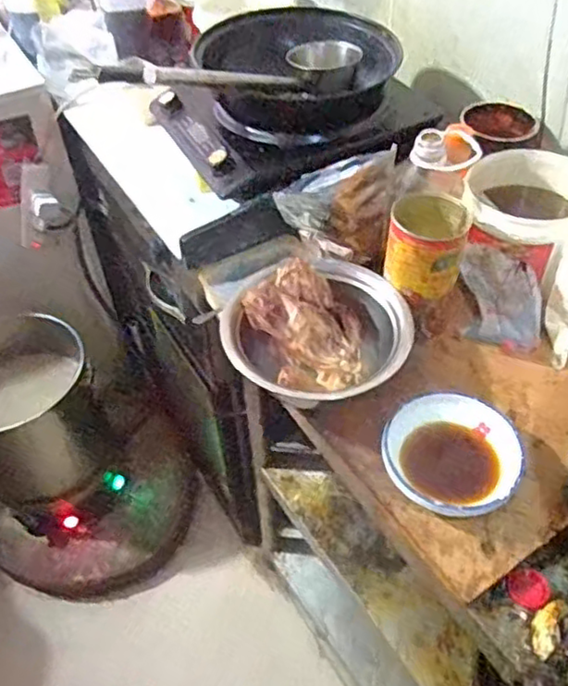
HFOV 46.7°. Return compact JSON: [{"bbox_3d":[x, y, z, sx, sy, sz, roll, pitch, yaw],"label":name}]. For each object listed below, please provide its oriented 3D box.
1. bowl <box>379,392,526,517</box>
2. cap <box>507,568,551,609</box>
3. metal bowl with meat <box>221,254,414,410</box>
[{"bbox_3d":[0.199,0.146,0.798,0.158,0.073,0.156,-1,46,1],"label":"bowl"},{"bbox_3d":[0.272,0.272,0.731,0.044,0.009,0.048,-1,46,1],"label":"cap"},{"bbox_3d":[0.043,-0.008,0.877,0.224,0.097,0.210,-1,46,1],"label":"metal bowl with meat"}]

